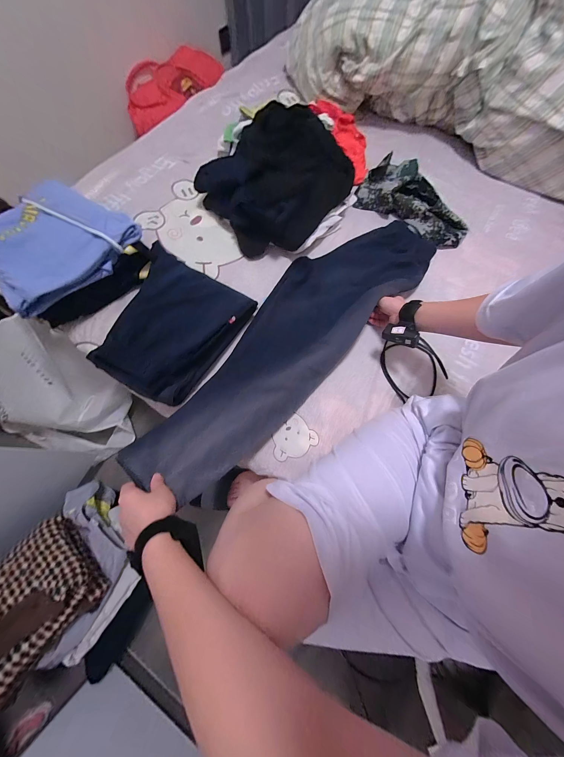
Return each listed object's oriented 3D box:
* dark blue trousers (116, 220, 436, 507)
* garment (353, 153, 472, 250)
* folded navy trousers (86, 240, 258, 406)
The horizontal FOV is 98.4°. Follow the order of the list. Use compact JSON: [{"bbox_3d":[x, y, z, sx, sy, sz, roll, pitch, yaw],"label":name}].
[{"bbox_3d":[0.037,-0.117,0.576,0.239,0.090,0.852,40,72,12],"label":"dark blue trousers"},{"bbox_3d":[0.403,-0.530,0.729,0.343,0.068,0.206,42,76,13],"label":"garment"},{"bbox_3d":[-0.253,-0.128,0.565,0.299,0.095,0.326,28,73,9],"label":"folded navy trousers"}]

